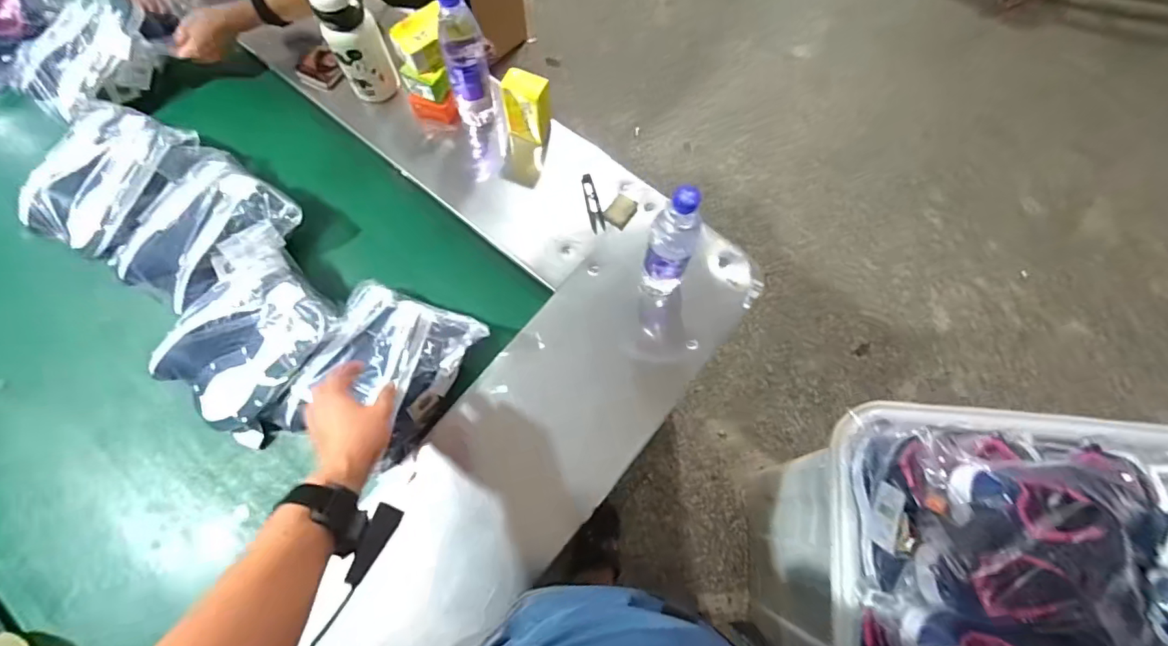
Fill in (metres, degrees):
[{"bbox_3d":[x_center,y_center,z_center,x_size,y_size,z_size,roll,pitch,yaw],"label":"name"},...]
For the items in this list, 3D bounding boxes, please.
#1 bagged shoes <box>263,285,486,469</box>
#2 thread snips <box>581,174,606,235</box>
[{"bbox_3d":[-0.279,0.068,0.678,0.206,0.081,0.228,26,71,9],"label":"bagged shoes"},{"bbox_3d":[0.015,-0.193,0.808,0.022,0.013,0.104,-11,71,-3],"label":"thread snips"}]

